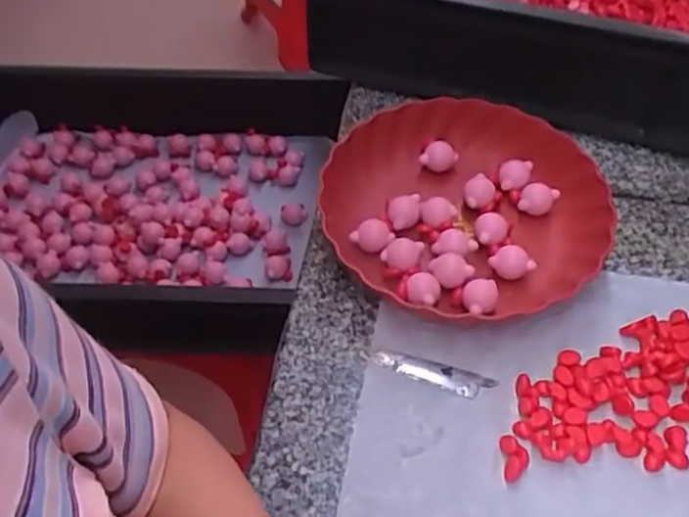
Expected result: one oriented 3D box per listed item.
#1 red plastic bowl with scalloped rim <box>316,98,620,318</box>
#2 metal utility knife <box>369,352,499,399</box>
[{"bbox_3d":[0.102,-0.042,0.588,0.244,0.062,0.228,1,51,-1],"label":"red plastic bowl with scalloped rim"},{"bbox_3d":[0.067,0.088,0.516,0.094,0.005,0.021,18,53,13],"label":"metal utility knife"}]

